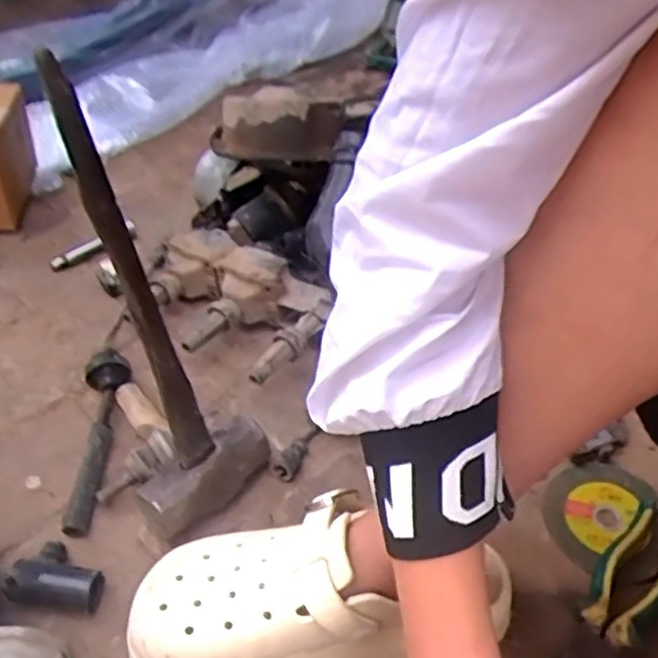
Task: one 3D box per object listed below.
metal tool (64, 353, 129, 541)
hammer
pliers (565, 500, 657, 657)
[{"bbox_3d":[-0.201,0.093,0.579,0.034,0.032,0.170,-3,50,-2],"label":"metal tool"},{"bbox_3d":[-0.142,0.004,0.467,0.040,0.334,0.111,9,42,43],"label":"hammer"},{"bbox_3d":[0.207,0.198,0.489,0.050,0.021,0.189,33,49,31],"label":"pliers"}]

